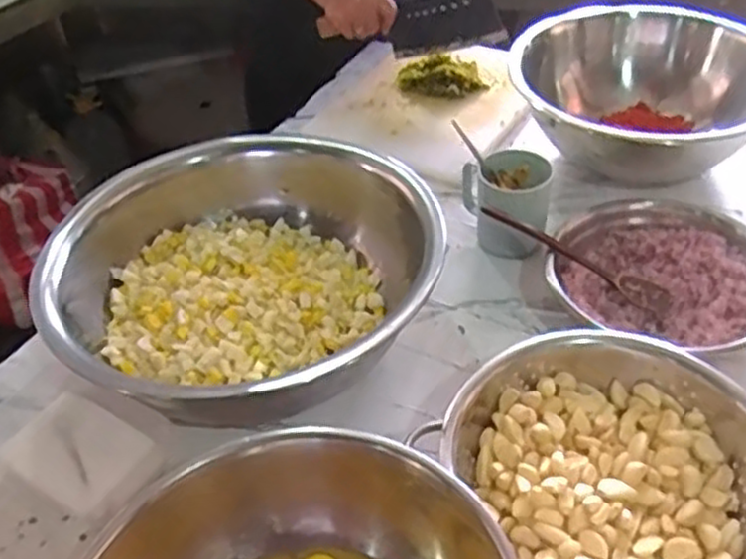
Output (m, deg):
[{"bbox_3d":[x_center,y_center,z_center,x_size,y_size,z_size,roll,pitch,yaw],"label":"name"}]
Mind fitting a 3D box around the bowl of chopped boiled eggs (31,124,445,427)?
[{"bbox_3d":[-0.126,-0.002,0.806,0.391,0.148,0.352,20,47,26],"label":"bowl of chopped boiled eggs"}]

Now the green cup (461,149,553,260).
[{"bbox_3d":[0.157,-0.084,0.889,0.100,0.103,0.079,3,42,10],"label":"green cup"}]

